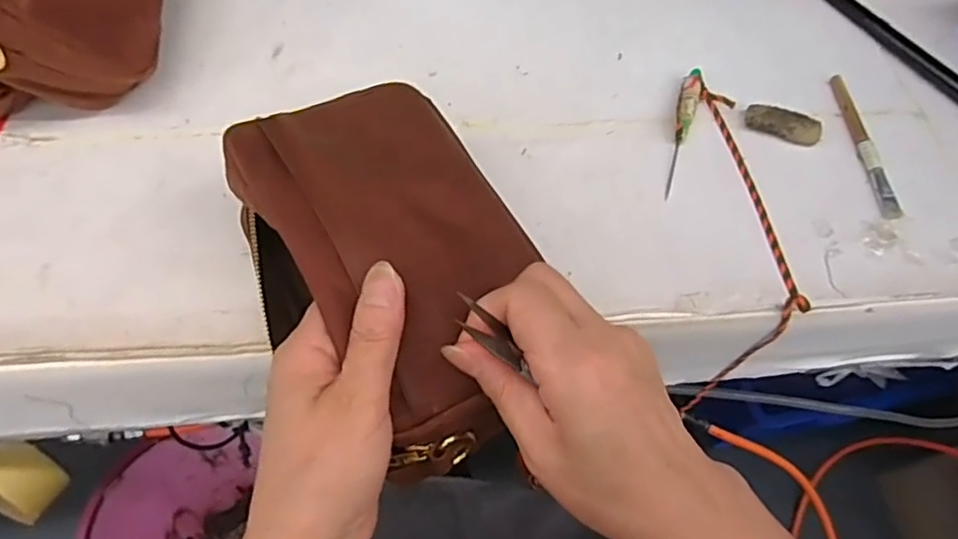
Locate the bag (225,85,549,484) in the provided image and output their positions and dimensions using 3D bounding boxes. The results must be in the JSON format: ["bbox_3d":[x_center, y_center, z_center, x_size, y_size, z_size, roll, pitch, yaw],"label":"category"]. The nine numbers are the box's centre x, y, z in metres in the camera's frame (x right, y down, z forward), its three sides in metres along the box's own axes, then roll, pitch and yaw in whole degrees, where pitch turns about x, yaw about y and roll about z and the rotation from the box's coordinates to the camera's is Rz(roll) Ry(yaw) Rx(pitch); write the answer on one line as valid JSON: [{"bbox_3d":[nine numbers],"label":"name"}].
[{"bbox_3d":[-0.042,-0.005,0.320,0.128,0.065,0.186,-27,64,-18],"label":"bag"}]

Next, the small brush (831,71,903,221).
[{"bbox_3d":[0.276,-0.091,0.456,0.013,0.006,0.129,2,59,-3],"label":"small brush"}]

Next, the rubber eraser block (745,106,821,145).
[{"bbox_3d":[0.216,-0.103,0.456,0.051,0.008,0.025,15,59,5],"label":"rubber eraser block"}]

